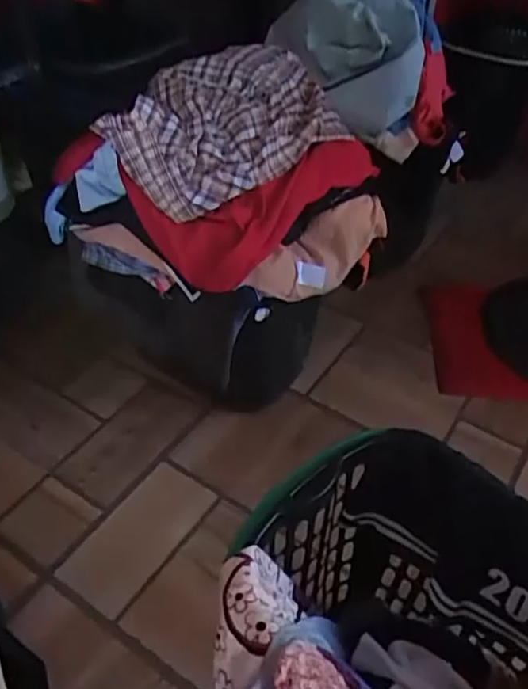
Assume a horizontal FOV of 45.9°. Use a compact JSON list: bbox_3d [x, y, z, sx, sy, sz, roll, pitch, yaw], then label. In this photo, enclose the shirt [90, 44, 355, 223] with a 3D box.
[{"bbox_3d":[-0.042,-0.388,1.057,0.240,0.130,0.429,27,48,24],"label":"shirt"}]

